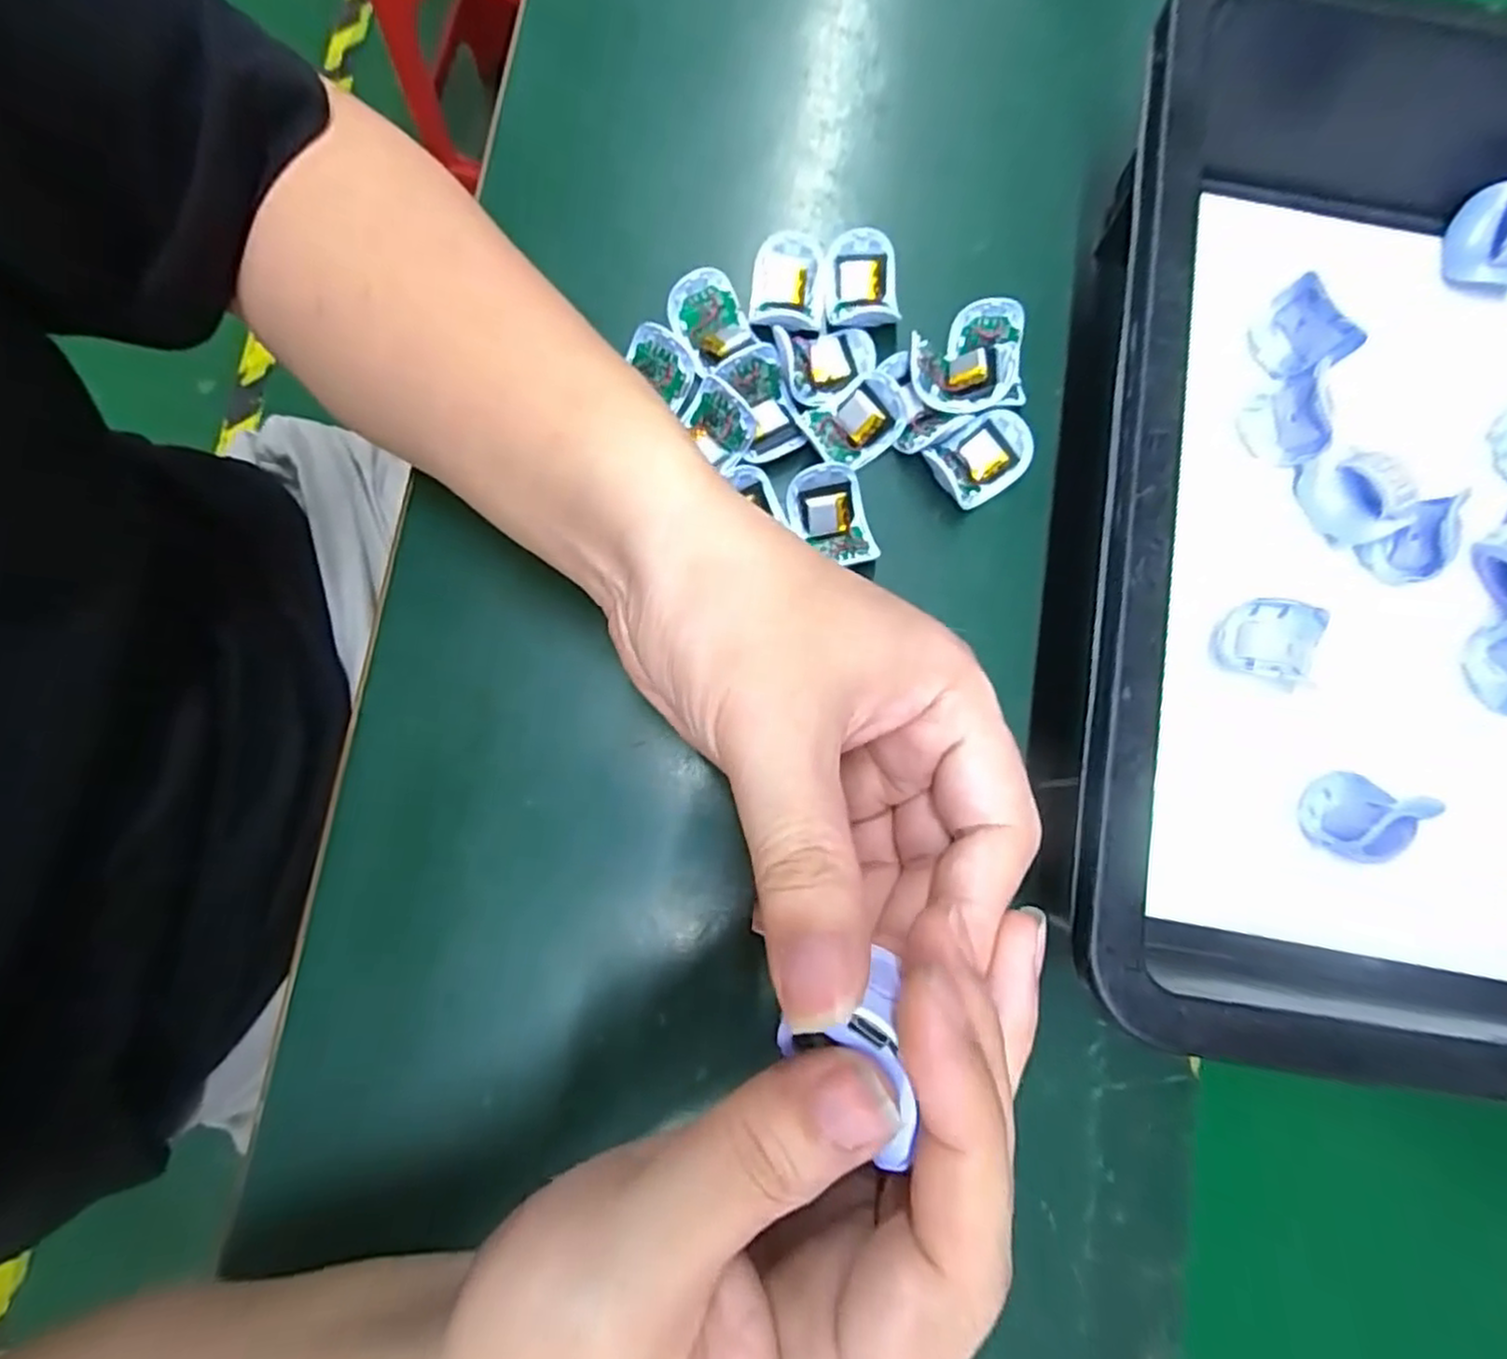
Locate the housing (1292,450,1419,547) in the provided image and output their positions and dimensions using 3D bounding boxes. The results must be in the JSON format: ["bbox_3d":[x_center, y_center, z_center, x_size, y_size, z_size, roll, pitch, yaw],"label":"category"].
[{"bbox_3d":[0.236,-0.073,0.289,0.021,0.026,0.039,-34,84,-6],"label":"housing"}]

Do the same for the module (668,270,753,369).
[{"bbox_3d":[-0.017,-0.149,0.302,0.028,0.019,0.031,-31,84,-6],"label":"module"}]

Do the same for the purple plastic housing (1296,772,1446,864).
[{"bbox_3d":[0.225,0.051,0.271,0.029,0.022,0.032,37,82,4],"label":"purple plastic housing"}]

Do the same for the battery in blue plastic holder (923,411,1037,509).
[{"bbox_3d":[0.092,-0.090,0.298,0.041,0.016,0.029,-35,82,-6],"label":"battery in blue plastic holder"}]

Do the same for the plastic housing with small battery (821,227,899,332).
[{"bbox_3d":[0.045,-0.167,0.309,0.031,0.015,0.039,0,82,-2],"label":"plastic housing with small battery"}]

